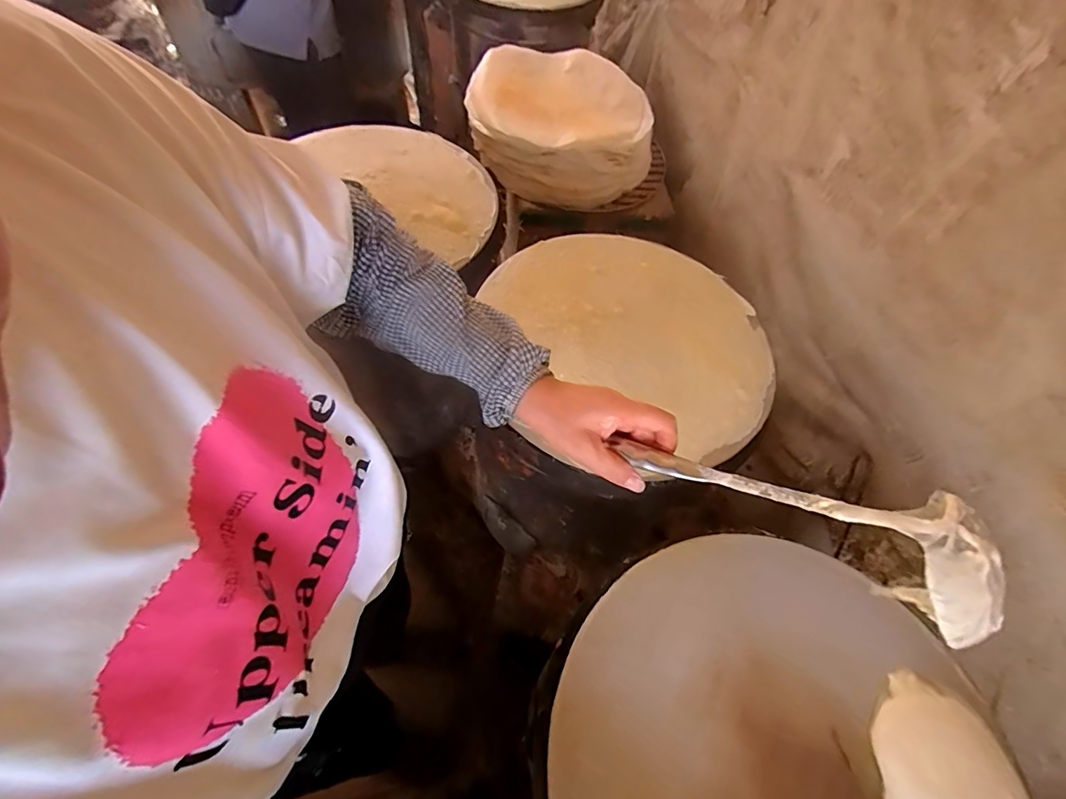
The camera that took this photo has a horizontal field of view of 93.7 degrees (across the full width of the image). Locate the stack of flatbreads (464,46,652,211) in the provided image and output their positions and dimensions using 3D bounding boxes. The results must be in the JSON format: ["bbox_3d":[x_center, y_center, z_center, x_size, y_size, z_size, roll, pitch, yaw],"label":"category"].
[{"bbox_3d":[0.061,-0.606,1.097,0.401,0.126,0.394,15,58,5],"label":"stack of flatbreads"}]

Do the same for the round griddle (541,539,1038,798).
[{"bbox_3d":[0.211,0.300,0.403,0.367,0.036,0.353,2,58,-3],"label":"round griddle"}]

